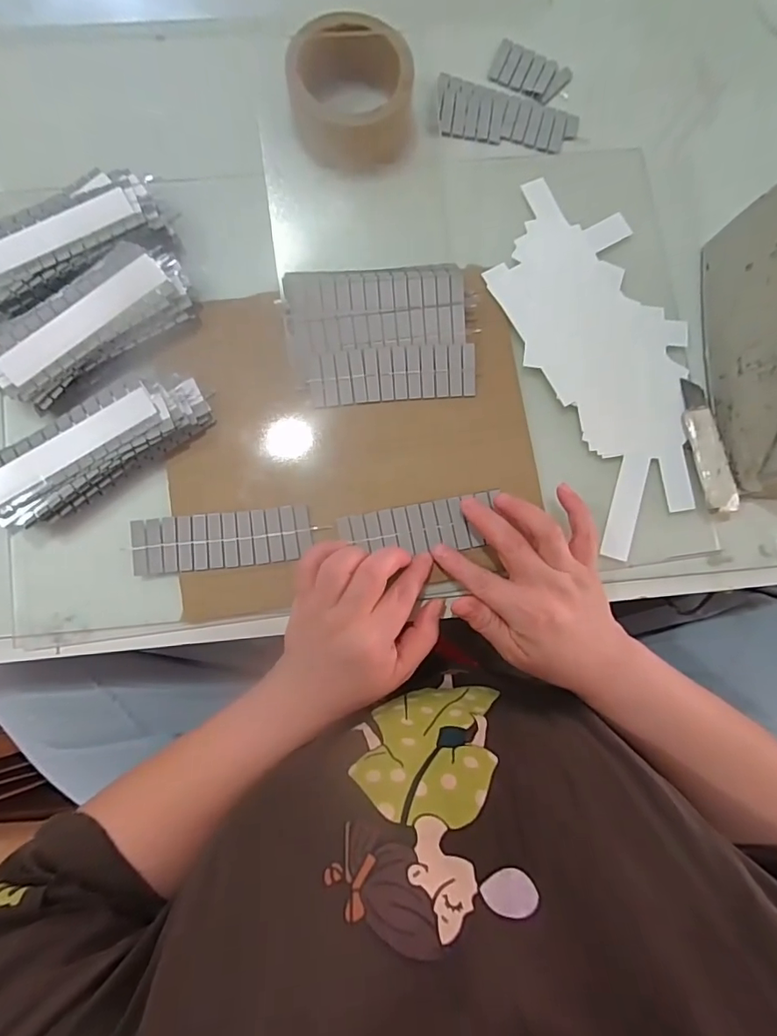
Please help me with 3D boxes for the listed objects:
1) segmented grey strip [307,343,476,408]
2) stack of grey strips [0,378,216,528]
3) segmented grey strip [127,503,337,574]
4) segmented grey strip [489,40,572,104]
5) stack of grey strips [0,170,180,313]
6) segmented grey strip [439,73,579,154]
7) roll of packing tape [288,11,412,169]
[{"bbox_3d":[0.004,-0.109,0.383,0.124,0.004,0.039,-5,101,-5],"label":"segmented grey strip"},{"bbox_3d":[-0.207,-0.050,0.357,0.160,0.024,0.054,-33,86,-7],"label":"stack of grey strips"},{"bbox_3d":[-0.118,0.016,0.367,0.126,0.004,0.040,-5,83,-5],"label":"segmented grey strip"},{"bbox_3d":[0.122,-0.385,0.437,0.064,0.004,0.042,23,82,-1],"label":"segmented grey strip"},{"bbox_3d":[-0.240,-0.198,0.373,0.154,0.039,0.059,-30,86,-7],"label":"stack of grey strips"},{"bbox_3d":[0.101,-0.342,0.431,0.117,0.004,0.052,6,82,-3],"label":"segmented grey strip"},{"bbox_3d":[-0.028,-0.324,0.393,0.092,0.045,0.095,1,83,-4],"label":"roll of packing tape"}]

